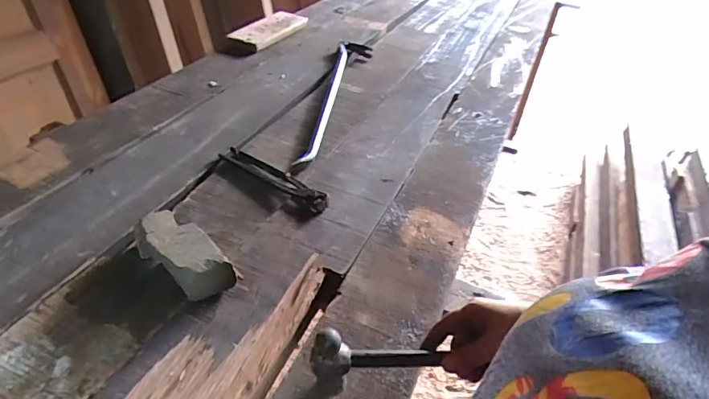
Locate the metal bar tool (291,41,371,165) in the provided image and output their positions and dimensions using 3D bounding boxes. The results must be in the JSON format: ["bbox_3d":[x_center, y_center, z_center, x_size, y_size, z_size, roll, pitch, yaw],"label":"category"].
[{"bbox_3d":[-0.043,-0.252,1.068,0.072,0.033,0.639,11,39,4],"label":"metal bar tool"}]

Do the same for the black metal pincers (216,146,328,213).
[{"bbox_3d":[-0.133,-0.039,0.766,0.228,0.022,0.038,29,43,25],"label":"black metal pincers"}]

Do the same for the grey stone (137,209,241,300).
[{"bbox_3d":[-0.215,0.068,0.596,0.159,0.056,0.074,29,44,25],"label":"grey stone"}]

